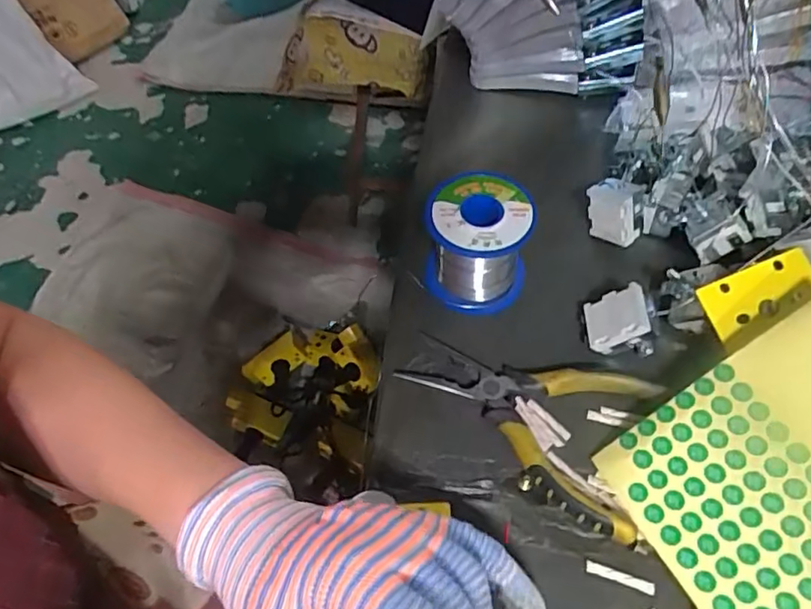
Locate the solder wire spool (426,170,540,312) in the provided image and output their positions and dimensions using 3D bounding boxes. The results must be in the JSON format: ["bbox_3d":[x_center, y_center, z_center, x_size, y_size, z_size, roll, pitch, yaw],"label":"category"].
[{"bbox_3d":[0.046,-0.039,0.370,0.062,0.062,0.065,-2,58,3],"label":"solder wire spool"}]

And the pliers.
[{"bbox_3d":[0.063,0.063,0.329,0.139,0.015,0.087,18,61,14],"label":"pliers"}]

